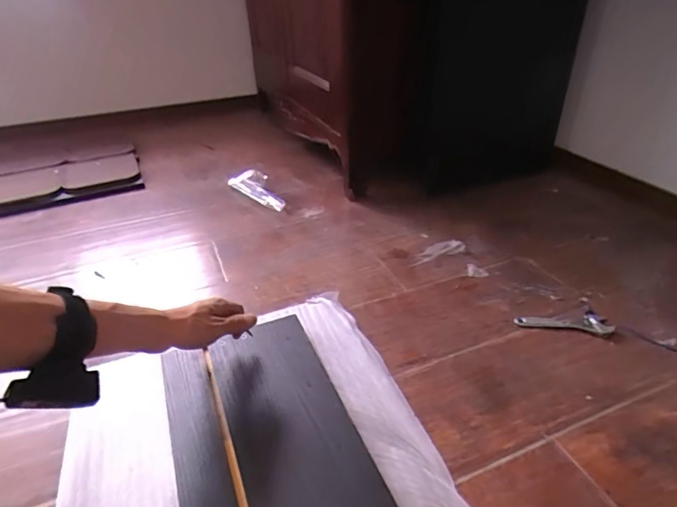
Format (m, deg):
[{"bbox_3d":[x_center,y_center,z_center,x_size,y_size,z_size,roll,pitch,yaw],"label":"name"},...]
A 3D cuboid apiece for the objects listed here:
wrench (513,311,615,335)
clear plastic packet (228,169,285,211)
[{"bbox_3d":[0.360,0.108,0.717,0.144,0.010,0.043,4,34,10],"label":"wrench"},{"bbox_3d":[-0.201,-0.167,1.137,0.083,0.015,0.212,-35,51,-23],"label":"clear plastic packet"}]

